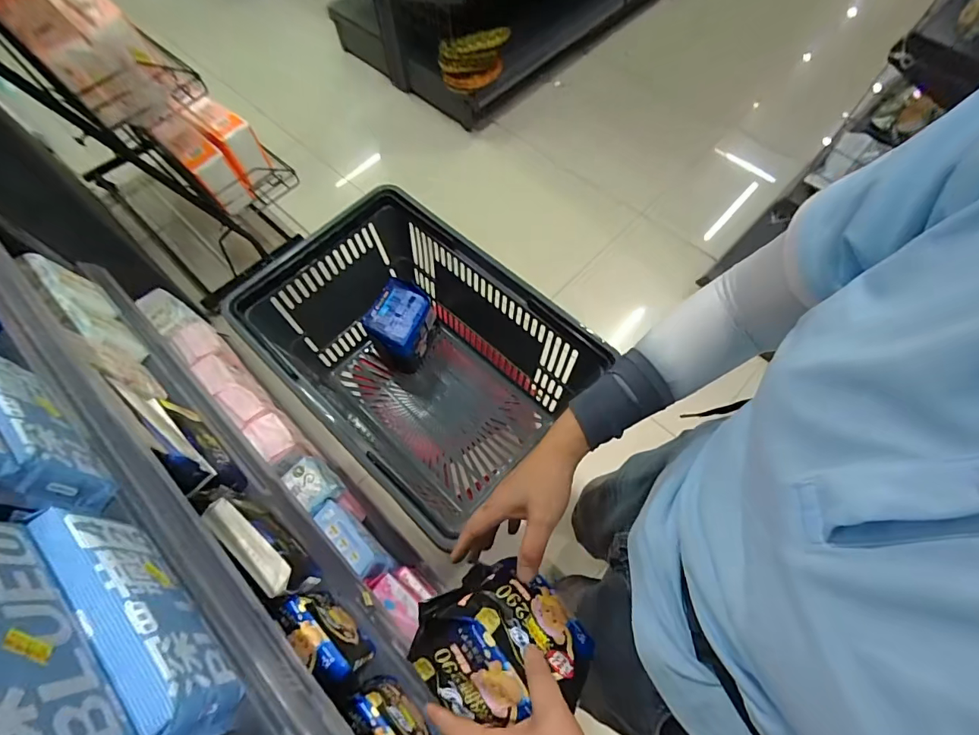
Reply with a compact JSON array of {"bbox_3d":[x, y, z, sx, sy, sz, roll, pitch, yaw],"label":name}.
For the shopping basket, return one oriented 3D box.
[{"bbox_3d":[-0.108,-0.001,0.709,0.410,0.270,0.306,40,71,18],"label":"shopping basket"}]

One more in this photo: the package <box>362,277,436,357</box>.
[{"bbox_3d":[-0.156,-0.084,0.779,0.100,0.065,0.113,14,66,8],"label":"package"}]

